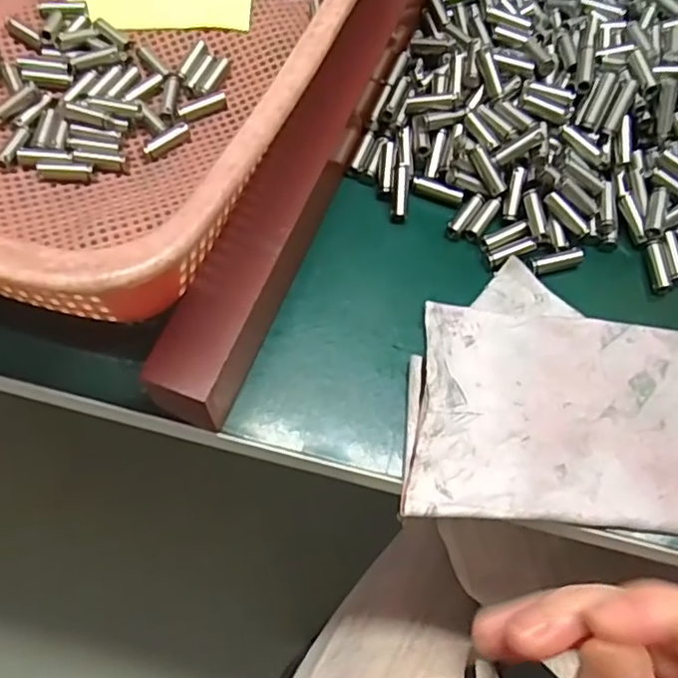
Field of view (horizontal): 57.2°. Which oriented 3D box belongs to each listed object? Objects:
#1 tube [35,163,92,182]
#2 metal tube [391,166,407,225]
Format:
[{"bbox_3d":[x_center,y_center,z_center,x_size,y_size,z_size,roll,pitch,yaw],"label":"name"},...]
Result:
[{"bbox_3d":[-0.125,-0.077,0.285,0.025,0.008,0.007,2,67,-3],"label":"tube"},{"bbox_3d":[0.028,-0.067,0.289,0.007,0.006,0.025,4,93,-2],"label":"metal tube"}]

